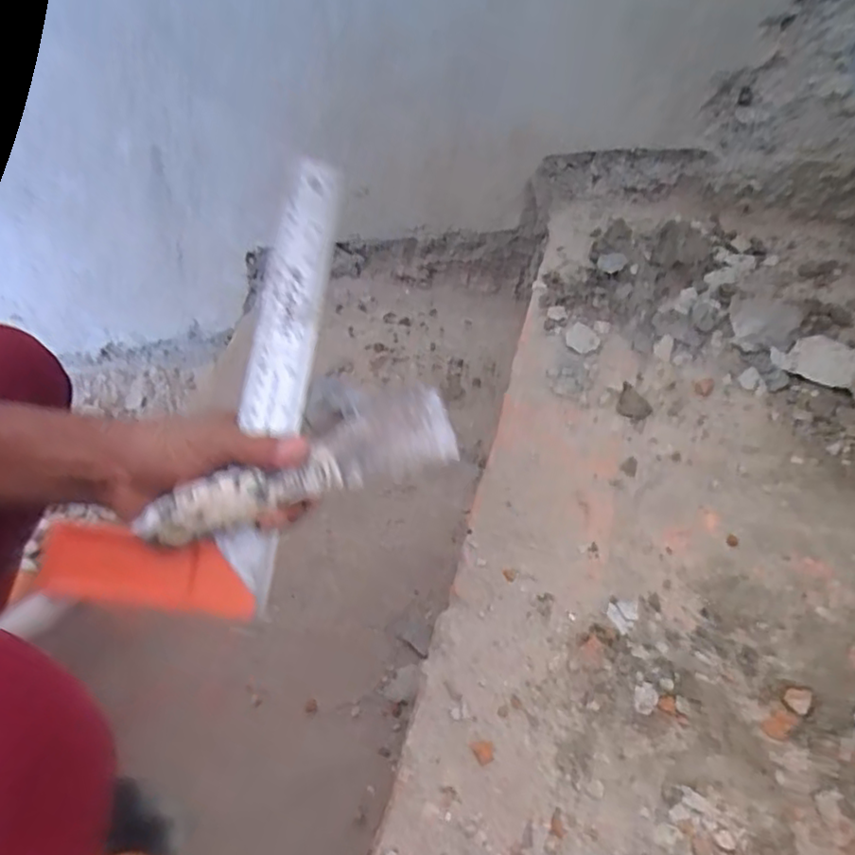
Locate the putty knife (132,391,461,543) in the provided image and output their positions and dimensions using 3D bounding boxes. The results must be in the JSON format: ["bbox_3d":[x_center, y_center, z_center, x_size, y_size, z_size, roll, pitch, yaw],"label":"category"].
[{"bbox_3d":[-0.074,0.026,0.401,0.188,0.053,0.027,-21,15,-20],"label":"putty knife"}]

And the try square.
[{"bbox_3d":[-0.136,-0.038,0.410,0.123,0.014,0.297,13,78,-16],"label":"try square"}]

